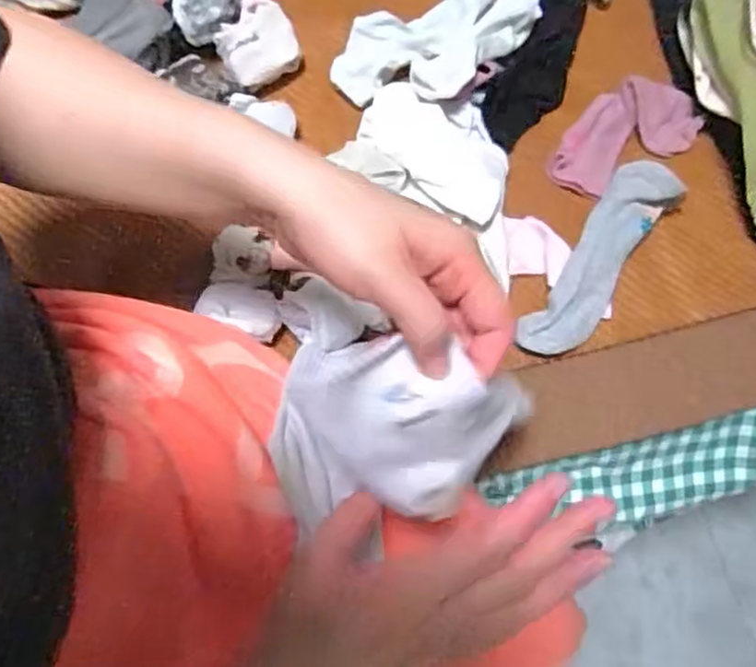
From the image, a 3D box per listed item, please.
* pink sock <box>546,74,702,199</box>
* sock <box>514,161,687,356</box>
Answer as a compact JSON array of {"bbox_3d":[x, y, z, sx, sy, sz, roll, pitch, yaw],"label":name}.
[{"bbox_3d":[0.220,-0.182,0.610,0.145,0.032,0.078,-30,76,-10],"label":"pink sock"},{"bbox_3d":[0.182,-0.061,0.553,0.051,0.030,0.189,34,75,8],"label":"sock"}]

